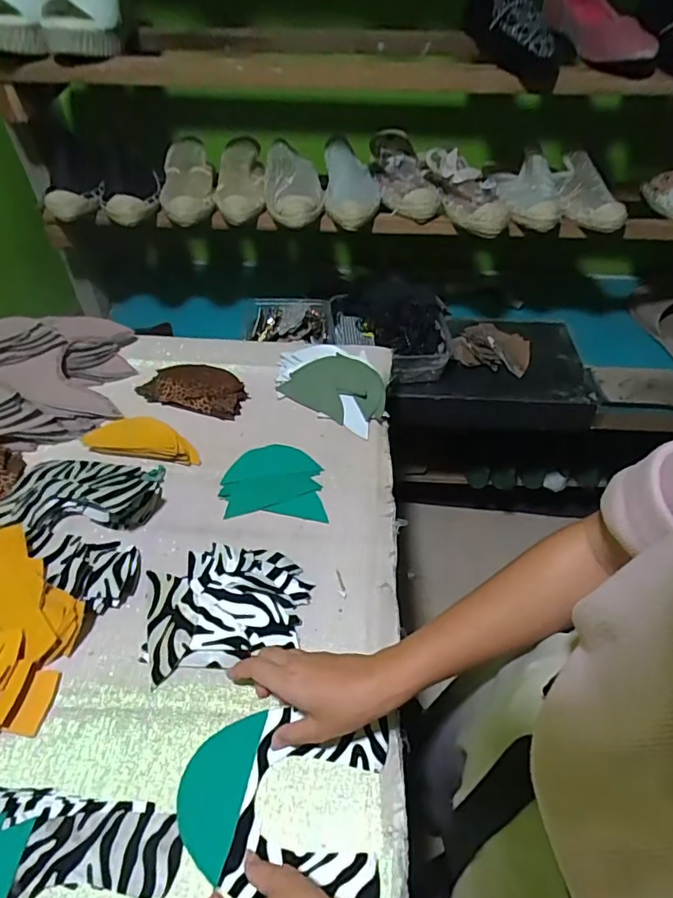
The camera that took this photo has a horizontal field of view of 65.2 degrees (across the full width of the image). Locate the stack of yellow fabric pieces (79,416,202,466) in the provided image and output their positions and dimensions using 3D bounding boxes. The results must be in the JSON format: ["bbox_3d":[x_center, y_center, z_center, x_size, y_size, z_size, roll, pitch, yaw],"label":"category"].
[{"bbox_3d":[-0.235,-0.014,0.652,0.138,0.019,0.060,9,50,4],"label":"stack of yellow fabric pieces"}]

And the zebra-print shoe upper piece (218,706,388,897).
[{"bbox_3d":[-0.020,0.283,0.419,0.115,0.009,0.129,7,50,2],"label":"zebra-print shoe upper piece"}]

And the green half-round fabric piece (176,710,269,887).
[{"bbox_3d":[-0.099,0.271,0.428,0.052,0.005,0.110,10,50,9],"label":"green half-round fabric piece"}]

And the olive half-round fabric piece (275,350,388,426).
[{"bbox_3d":[0.003,-0.086,0.716,0.135,0.012,0.090,28,77,13],"label":"olive half-round fabric piece"}]

